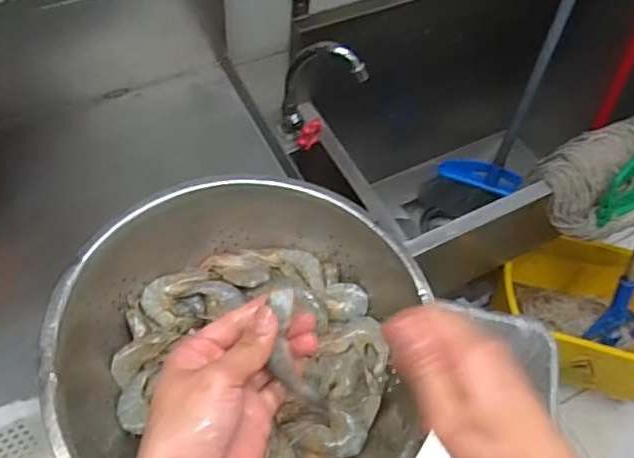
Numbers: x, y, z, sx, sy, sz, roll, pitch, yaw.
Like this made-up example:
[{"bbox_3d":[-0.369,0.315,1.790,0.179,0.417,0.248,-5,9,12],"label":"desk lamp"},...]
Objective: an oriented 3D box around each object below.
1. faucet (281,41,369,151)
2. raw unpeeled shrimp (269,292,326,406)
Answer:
[{"bbox_3d":[0.005,-0.190,0.882,0.057,0.195,0.119,-31,65,-22],"label":"faucet"},{"bbox_3d":[-0.017,0.085,0.417,0.030,0.015,0.084,-10,94,-11],"label":"raw unpeeled shrimp"}]

